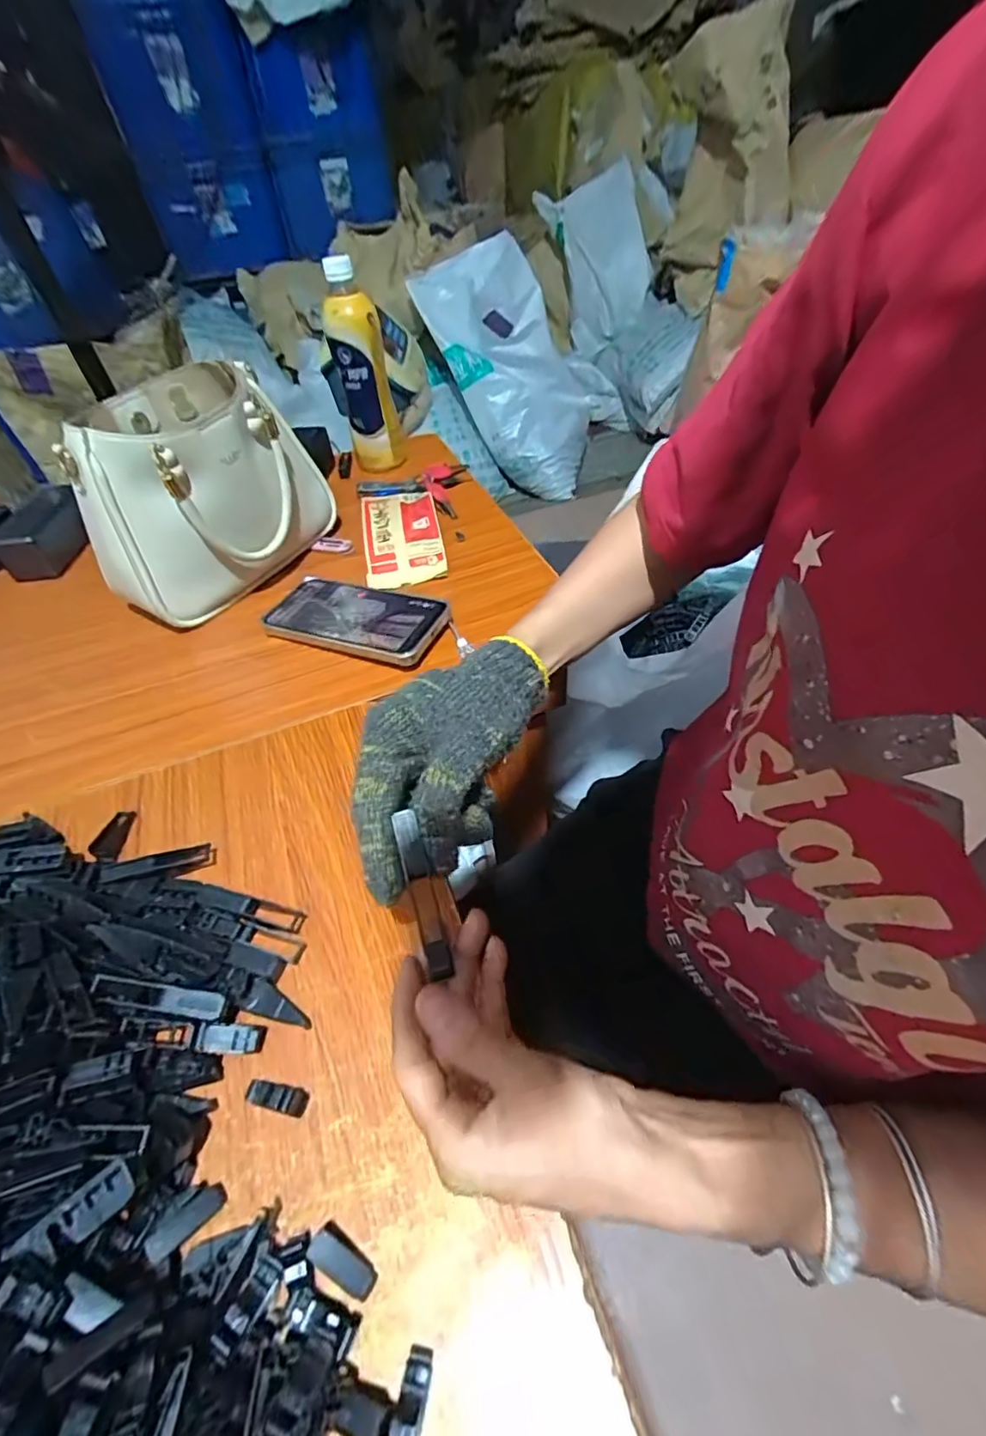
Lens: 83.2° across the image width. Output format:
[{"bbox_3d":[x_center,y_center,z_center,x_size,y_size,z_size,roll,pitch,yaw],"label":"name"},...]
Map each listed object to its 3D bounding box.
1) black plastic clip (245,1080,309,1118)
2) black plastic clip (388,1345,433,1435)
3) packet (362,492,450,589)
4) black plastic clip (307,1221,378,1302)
[{"bbox_3d":[-0.107,0.184,0.271,0.031,0.012,0.011,7,49,12],"label":"black plastic clip"},{"bbox_3d":[-0.030,0.252,0.202,0.011,0.005,0.031,5,25,11],"label":"black plastic clip"},{"bbox_3d":[-0.100,-0.203,0.608,0.080,0.029,0.155,-11,48,-3],"label":"packet"},{"bbox_3d":[-0.062,0.225,0.230,0.030,0.011,0.012,23,55,24],"label":"black plastic clip"}]

